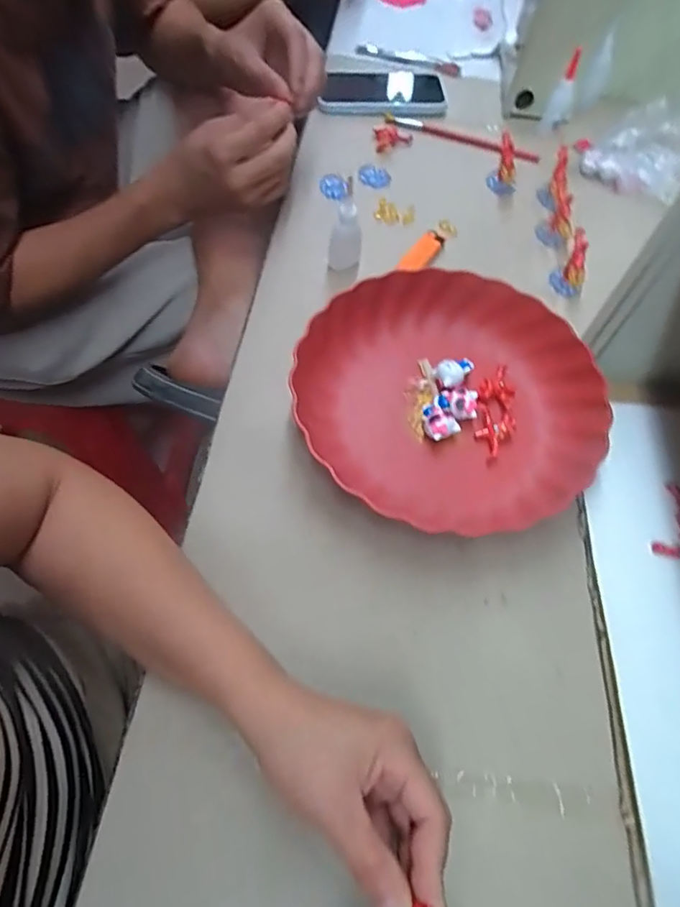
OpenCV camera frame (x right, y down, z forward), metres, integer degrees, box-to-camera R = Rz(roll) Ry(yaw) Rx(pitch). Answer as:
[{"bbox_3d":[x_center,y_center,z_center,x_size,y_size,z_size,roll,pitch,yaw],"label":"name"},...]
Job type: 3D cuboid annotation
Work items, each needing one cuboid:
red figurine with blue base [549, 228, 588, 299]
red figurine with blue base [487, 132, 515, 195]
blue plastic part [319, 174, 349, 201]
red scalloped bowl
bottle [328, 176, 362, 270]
[{"bbox_3d":[0.233,-0.190,0.519,0.025,0.053,0.041,-10,63,-5],"label":"red figurine with blue base"},{"bbox_3d":[0.190,-0.330,0.588,0.031,0.048,0.034,16,61,6],"label":"red figurine with blue base"},{"bbox_3d":[-0.007,-0.305,0.593,0.031,0.014,0.033,3,61,-2],"label":"blue plastic part"},{"bbox_3d":[0.095,-0.052,0.433,0.235,0.051,0.226,1,61,-3],"label":"red scalloped bowl"},{"bbox_3d":[0.004,-0.215,0.492,0.032,0.086,0.021,-1,61,-4],"label":"bottle"}]

